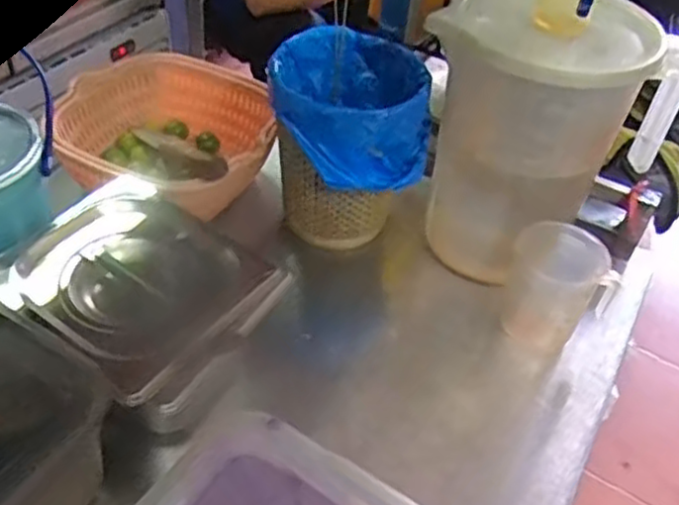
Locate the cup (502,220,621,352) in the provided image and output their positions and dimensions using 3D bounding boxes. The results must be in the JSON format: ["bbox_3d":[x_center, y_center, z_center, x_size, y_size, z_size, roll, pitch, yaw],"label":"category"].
[{"bbox_3d":[0.199,0.029,0.658,0.081,0.090,0.072,10,43,3],"label":"cup"}]

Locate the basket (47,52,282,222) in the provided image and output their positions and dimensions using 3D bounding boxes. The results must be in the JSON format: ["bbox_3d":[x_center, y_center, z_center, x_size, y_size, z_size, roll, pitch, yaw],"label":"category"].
[{"bbox_3d":[-0.173,-0.126,0.752,0.206,0.088,0.214,4,44,-3],"label":"basket"}]

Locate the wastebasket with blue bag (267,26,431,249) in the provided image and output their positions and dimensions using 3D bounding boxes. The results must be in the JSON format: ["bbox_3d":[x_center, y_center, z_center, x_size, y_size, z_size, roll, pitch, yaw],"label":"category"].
[{"bbox_3d":[0.005,-0.104,0.700,0.141,0.159,0.142,3,44,-4],"label":"wastebasket with blue bag"}]

